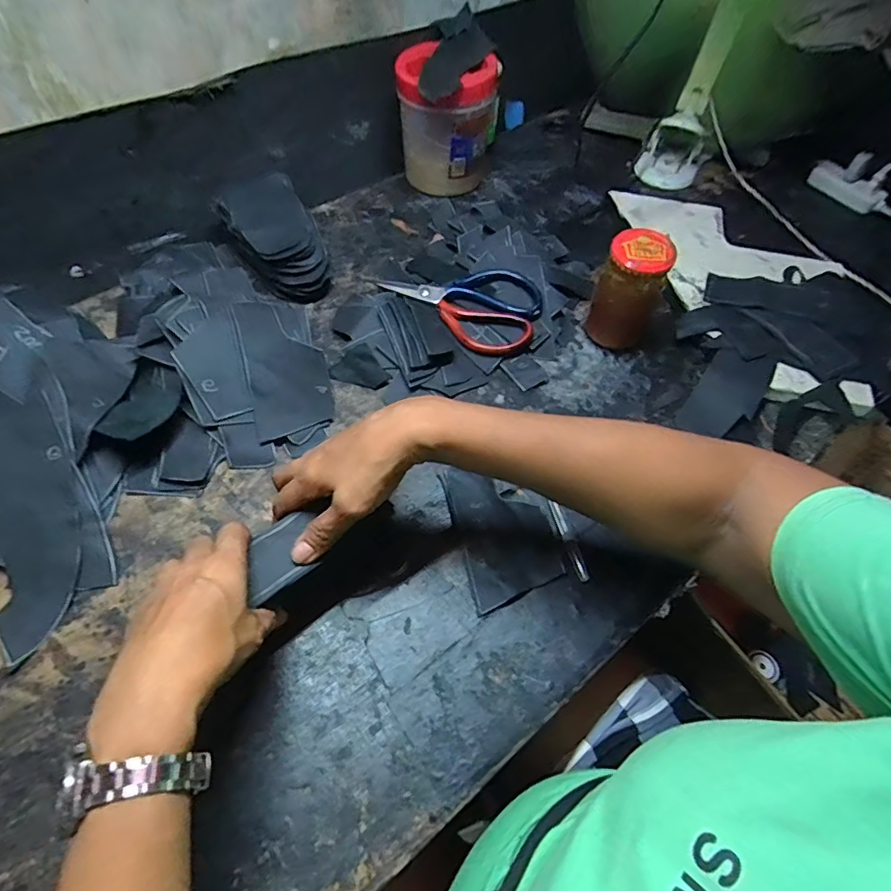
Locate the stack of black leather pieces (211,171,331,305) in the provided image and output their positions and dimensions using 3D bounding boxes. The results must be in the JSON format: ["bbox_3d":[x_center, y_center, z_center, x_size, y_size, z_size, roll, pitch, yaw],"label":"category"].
[{"bbox_3d":[-0.190,-0.234,0.603,0.100,0.062,0.166,-24,61,-17],"label":"stack of black leather pieces"}]

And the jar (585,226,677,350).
[{"bbox_3d":[0.182,-0.151,0.527,0.061,0.109,0.059,1,57,-2],"label":"jar"}]

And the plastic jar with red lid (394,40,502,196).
[{"bbox_3d":[0.003,-0.400,0.672,0.125,0.147,0.123,2,57,-1],"label":"plastic jar with red lid"}]

